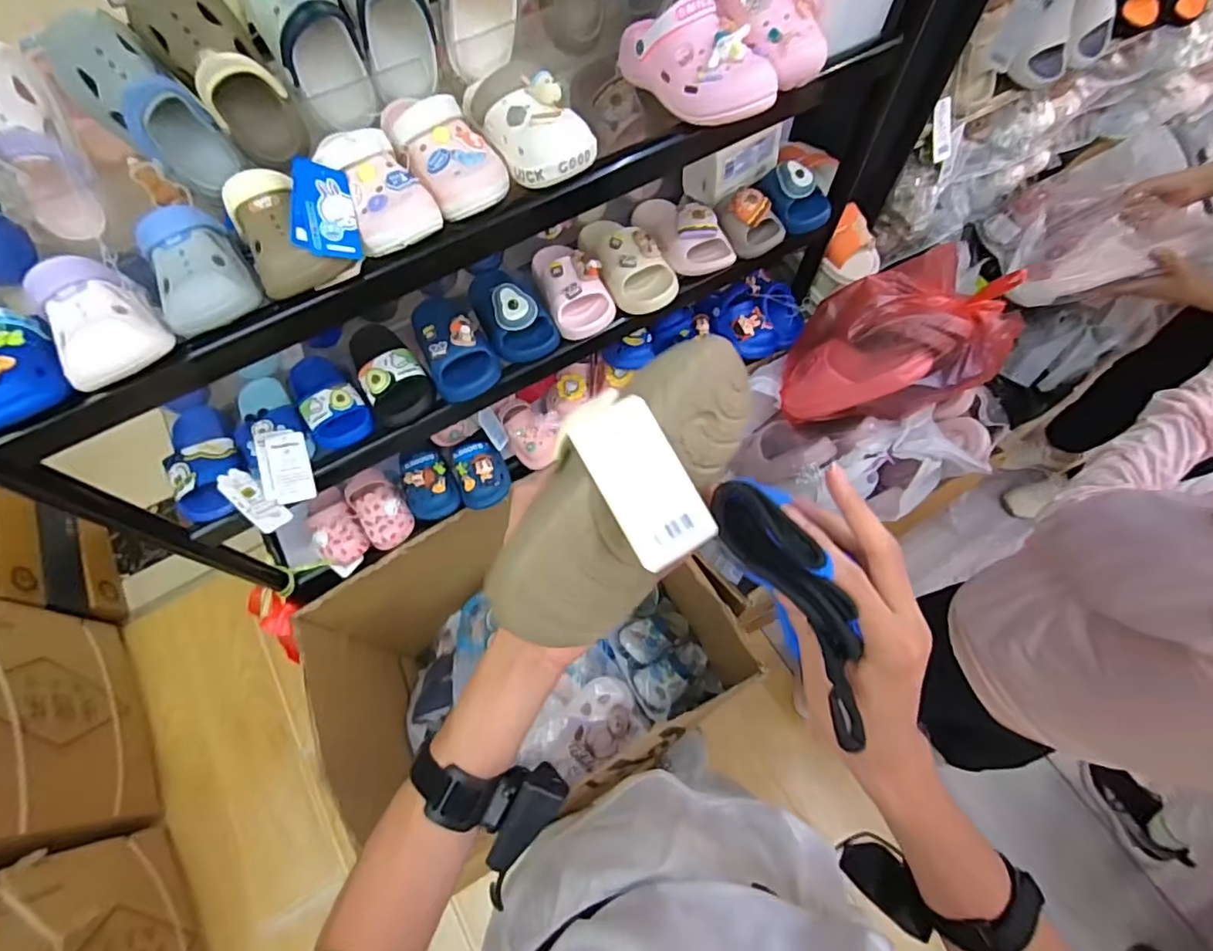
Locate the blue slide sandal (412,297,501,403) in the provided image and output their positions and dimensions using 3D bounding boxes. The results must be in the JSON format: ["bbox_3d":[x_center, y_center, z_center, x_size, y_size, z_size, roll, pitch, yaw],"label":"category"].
[{"bbox_3d":[-0.232,-0.208,0.826,0.085,0.078,0.203,-25,55,-10],"label":"blue slide sandal"}]

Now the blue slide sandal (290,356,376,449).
[{"bbox_3d":[-0.394,-0.117,0.796,0.077,0.045,0.176,-31,69,-12],"label":"blue slide sandal"}]

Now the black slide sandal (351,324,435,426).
[{"bbox_3d":[-0.314,-0.165,0.806,0.081,0.061,0.185,-26,68,-10],"label":"black slide sandal"}]

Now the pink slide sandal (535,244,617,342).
[{"bbox_3d":[-0.053,-0.286,0.829,0.085,0.059,0.162,-22,67,-8],"label":"pink slide sandal"}]

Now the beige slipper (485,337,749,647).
[{"bbox_3d":[0.007,0.005,0.339,0.199,0.103,0.059,-52,41,-5],"label":"beige slipper"}]

